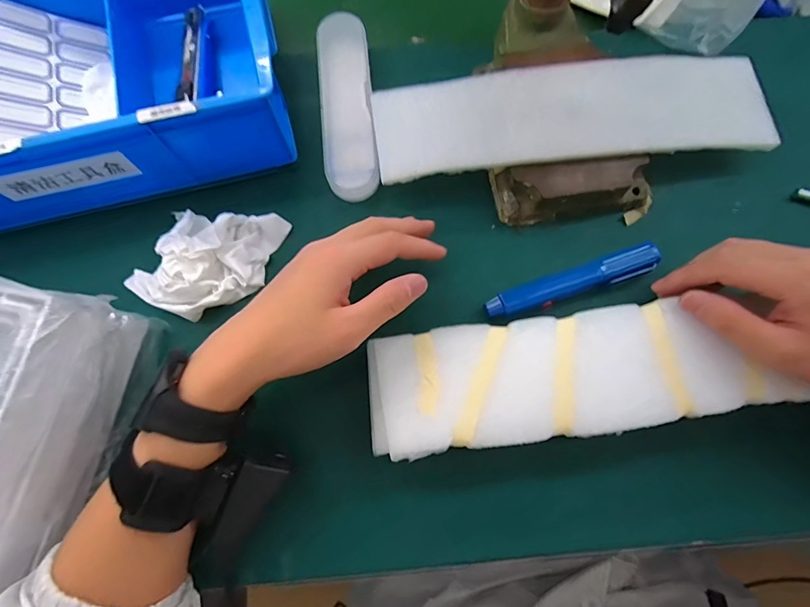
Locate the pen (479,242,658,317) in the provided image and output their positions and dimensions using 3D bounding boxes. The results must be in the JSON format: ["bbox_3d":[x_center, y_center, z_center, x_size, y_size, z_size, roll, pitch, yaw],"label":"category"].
[{"bbox_3d":[0.132,-0.017,0.332,0.140,0.023,0.021,-16,76,-4],"label":"pen"}]

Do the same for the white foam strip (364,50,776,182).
[{"bbox_3d":[0.127,-0.153,0.333,0.303,0.016,0.083,-5,84,3],"label":"white foam strip"}]

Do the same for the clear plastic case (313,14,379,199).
[{"bbox_3d":[-0.052,-0.173,0.365,0.047,0.031,0.163,-5,75,-1],"label":"clear plastic case"}]

